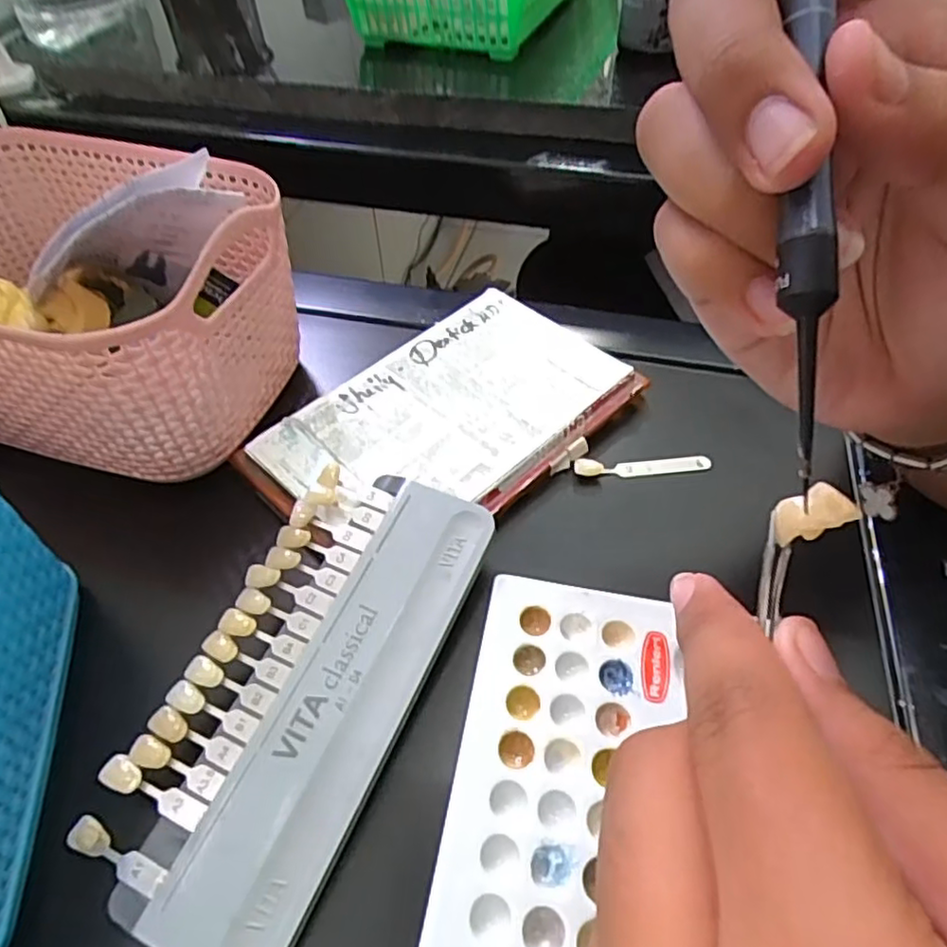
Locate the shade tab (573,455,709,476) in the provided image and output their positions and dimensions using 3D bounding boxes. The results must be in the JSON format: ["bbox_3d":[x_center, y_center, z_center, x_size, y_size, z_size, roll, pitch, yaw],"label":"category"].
[{"bbox_3d":[0.069,-0.004,0.264,0.055,0.005,0.007,-4,50,-1],"label":"shade tab"}]

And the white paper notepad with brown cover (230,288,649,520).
[{"bbox_3d":[-0.009,-0.022,0.272,0.148,0.017,0.090,-39,58,-25],"label":"white paper notepad with brown cover"}]

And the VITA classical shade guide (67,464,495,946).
[{"bbox_3d":[-0.052,0.059,0.198,0.066,0.012,0.143,18,54,17],"label":"VITA classical shade guide"}]

